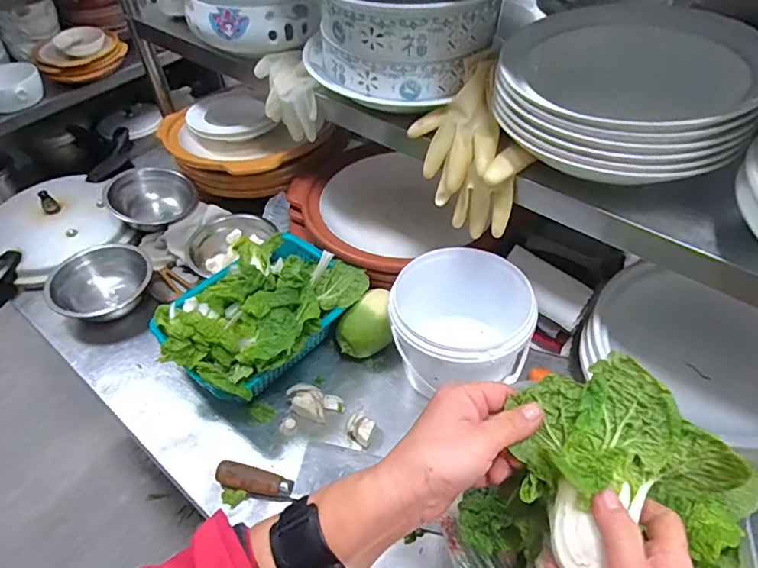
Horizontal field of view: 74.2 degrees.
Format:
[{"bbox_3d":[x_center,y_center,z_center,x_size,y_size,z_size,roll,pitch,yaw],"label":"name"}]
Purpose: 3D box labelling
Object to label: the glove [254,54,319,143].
[{"bbox_3d":[-0.146,-0.314,0.856,0.136,0.111,0.073,25,54,23],"label":"glove"}]

